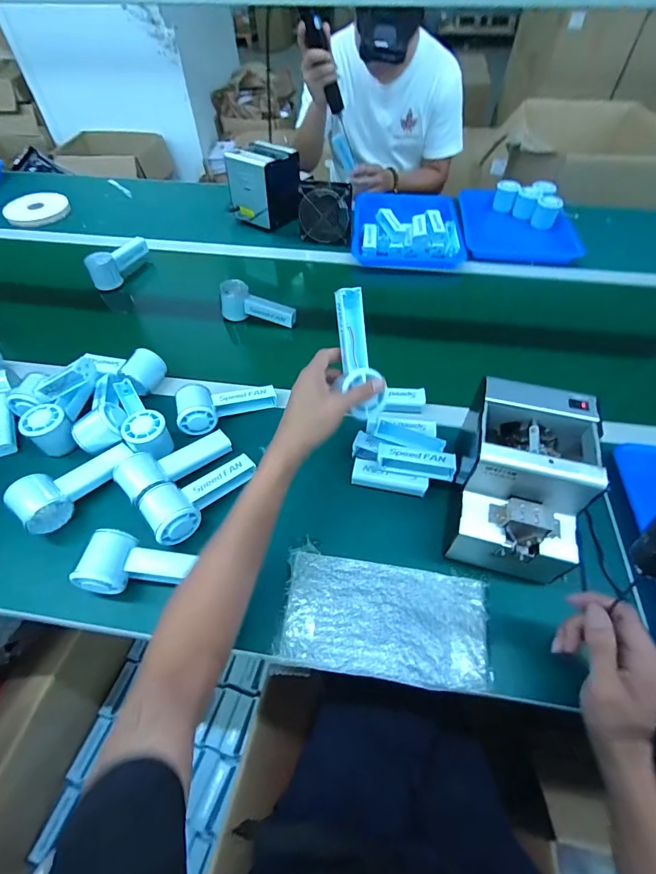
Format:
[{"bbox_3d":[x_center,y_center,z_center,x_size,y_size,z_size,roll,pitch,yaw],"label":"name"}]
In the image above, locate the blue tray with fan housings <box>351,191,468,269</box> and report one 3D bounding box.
[{"bbox_3d":[0.190,-0.510,0.955,0.257,0.076,0.303,3,53,3],"label":"blue tray with fan housings"}]

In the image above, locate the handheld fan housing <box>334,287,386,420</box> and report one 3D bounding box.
[{"bbox_3d":[0.035,-0.101,0.477,0.045,0.030,0.155,-10,86,-7],"label":"handheld fan housing"}]

